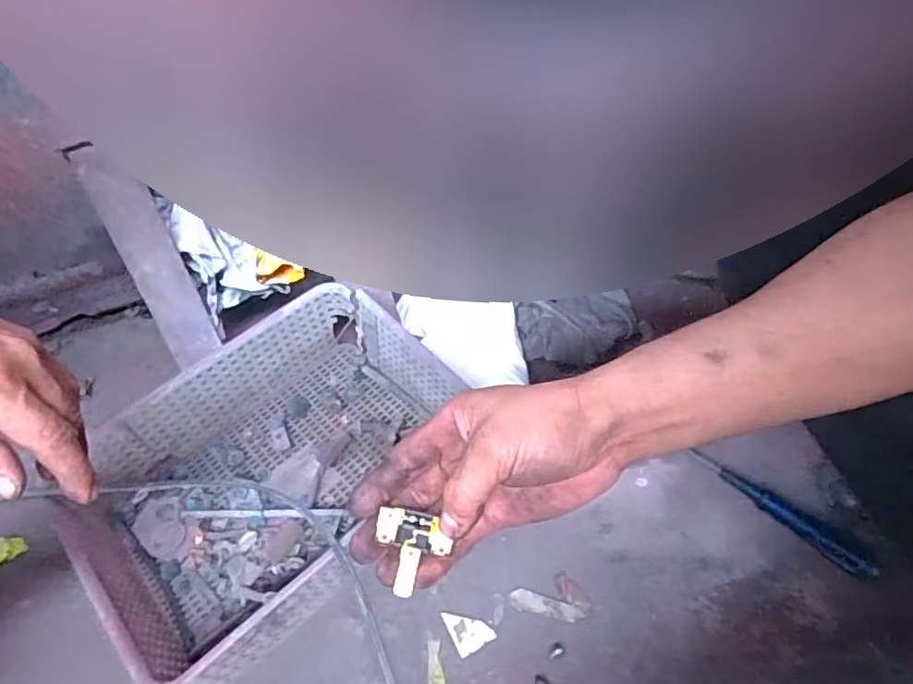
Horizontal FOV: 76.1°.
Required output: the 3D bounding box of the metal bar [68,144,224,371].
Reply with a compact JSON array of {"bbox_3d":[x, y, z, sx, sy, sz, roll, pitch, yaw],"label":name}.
[{"bbox_3d":[-0.307,-0.081,0.591,0.053,0.225,0.013,-22,32,-12],"label":"metal bar"}]

